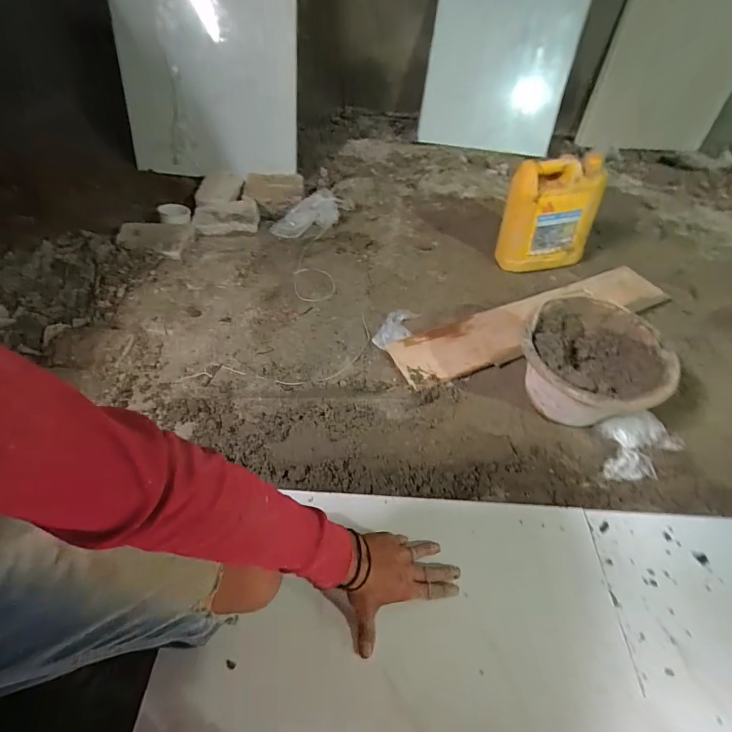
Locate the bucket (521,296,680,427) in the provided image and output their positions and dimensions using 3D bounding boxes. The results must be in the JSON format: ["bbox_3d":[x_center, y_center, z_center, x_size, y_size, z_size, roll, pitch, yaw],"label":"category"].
[{"bbox_3d":[0.404,0.019,0.734,0.234,0.179,0.235,2,49,-2],"label":"bucket"}]

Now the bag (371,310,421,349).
[{"bbox_3d":[0.074,-0.088,0.928,0.072,0.014,0.152,20,50,13],"label":"bag"}]

